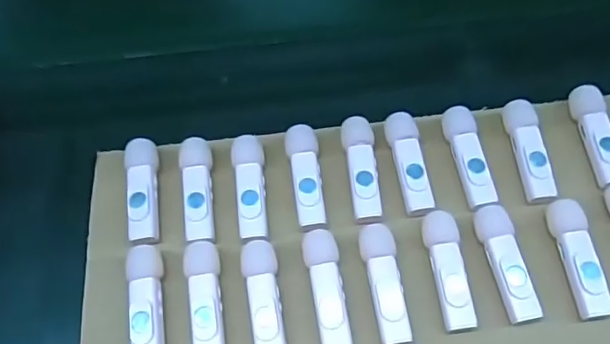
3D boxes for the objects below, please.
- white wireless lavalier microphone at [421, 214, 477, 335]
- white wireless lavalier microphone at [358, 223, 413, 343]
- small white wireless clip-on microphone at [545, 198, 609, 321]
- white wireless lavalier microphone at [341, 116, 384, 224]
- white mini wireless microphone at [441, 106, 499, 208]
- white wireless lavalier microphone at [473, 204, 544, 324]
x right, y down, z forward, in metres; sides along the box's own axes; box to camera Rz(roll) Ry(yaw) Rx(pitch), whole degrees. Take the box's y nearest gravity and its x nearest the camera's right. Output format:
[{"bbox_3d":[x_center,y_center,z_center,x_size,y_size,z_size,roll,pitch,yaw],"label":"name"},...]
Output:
[{"bbox_3d":[0.076,0.052,0.301,0.017,0.014,0.063,-6,65,-3],"label":"white wireless lavalier microphone"},{"bbox_3d":[0.043,0.058,0.300,0.018,0.011,0.064,-9,65,-5],"label":"white wireless lavalier microphone"},{"bbox_3d":[0.146,0.045,0.299,0.015,0.011,0.064,-7,65,-4],"label":"small white wireless clip-on microphone"},{"bbox_3d":[0.033,-0.003,0.329,0.017,0.009,0.067,-4,65,-2],"label":"white wireless lavalier microphone"},{"bbox_3d":[0.095,-0.009,0.331,0.019,0.009,0.063,-7,65,-3],"label":"white mini wireless microphone"},{"bbox_3d":[0.108,0.048,0.302,0.017,0.013,0.064,-9,65,-4],"label":"white wireless lavalier microphone"}]

